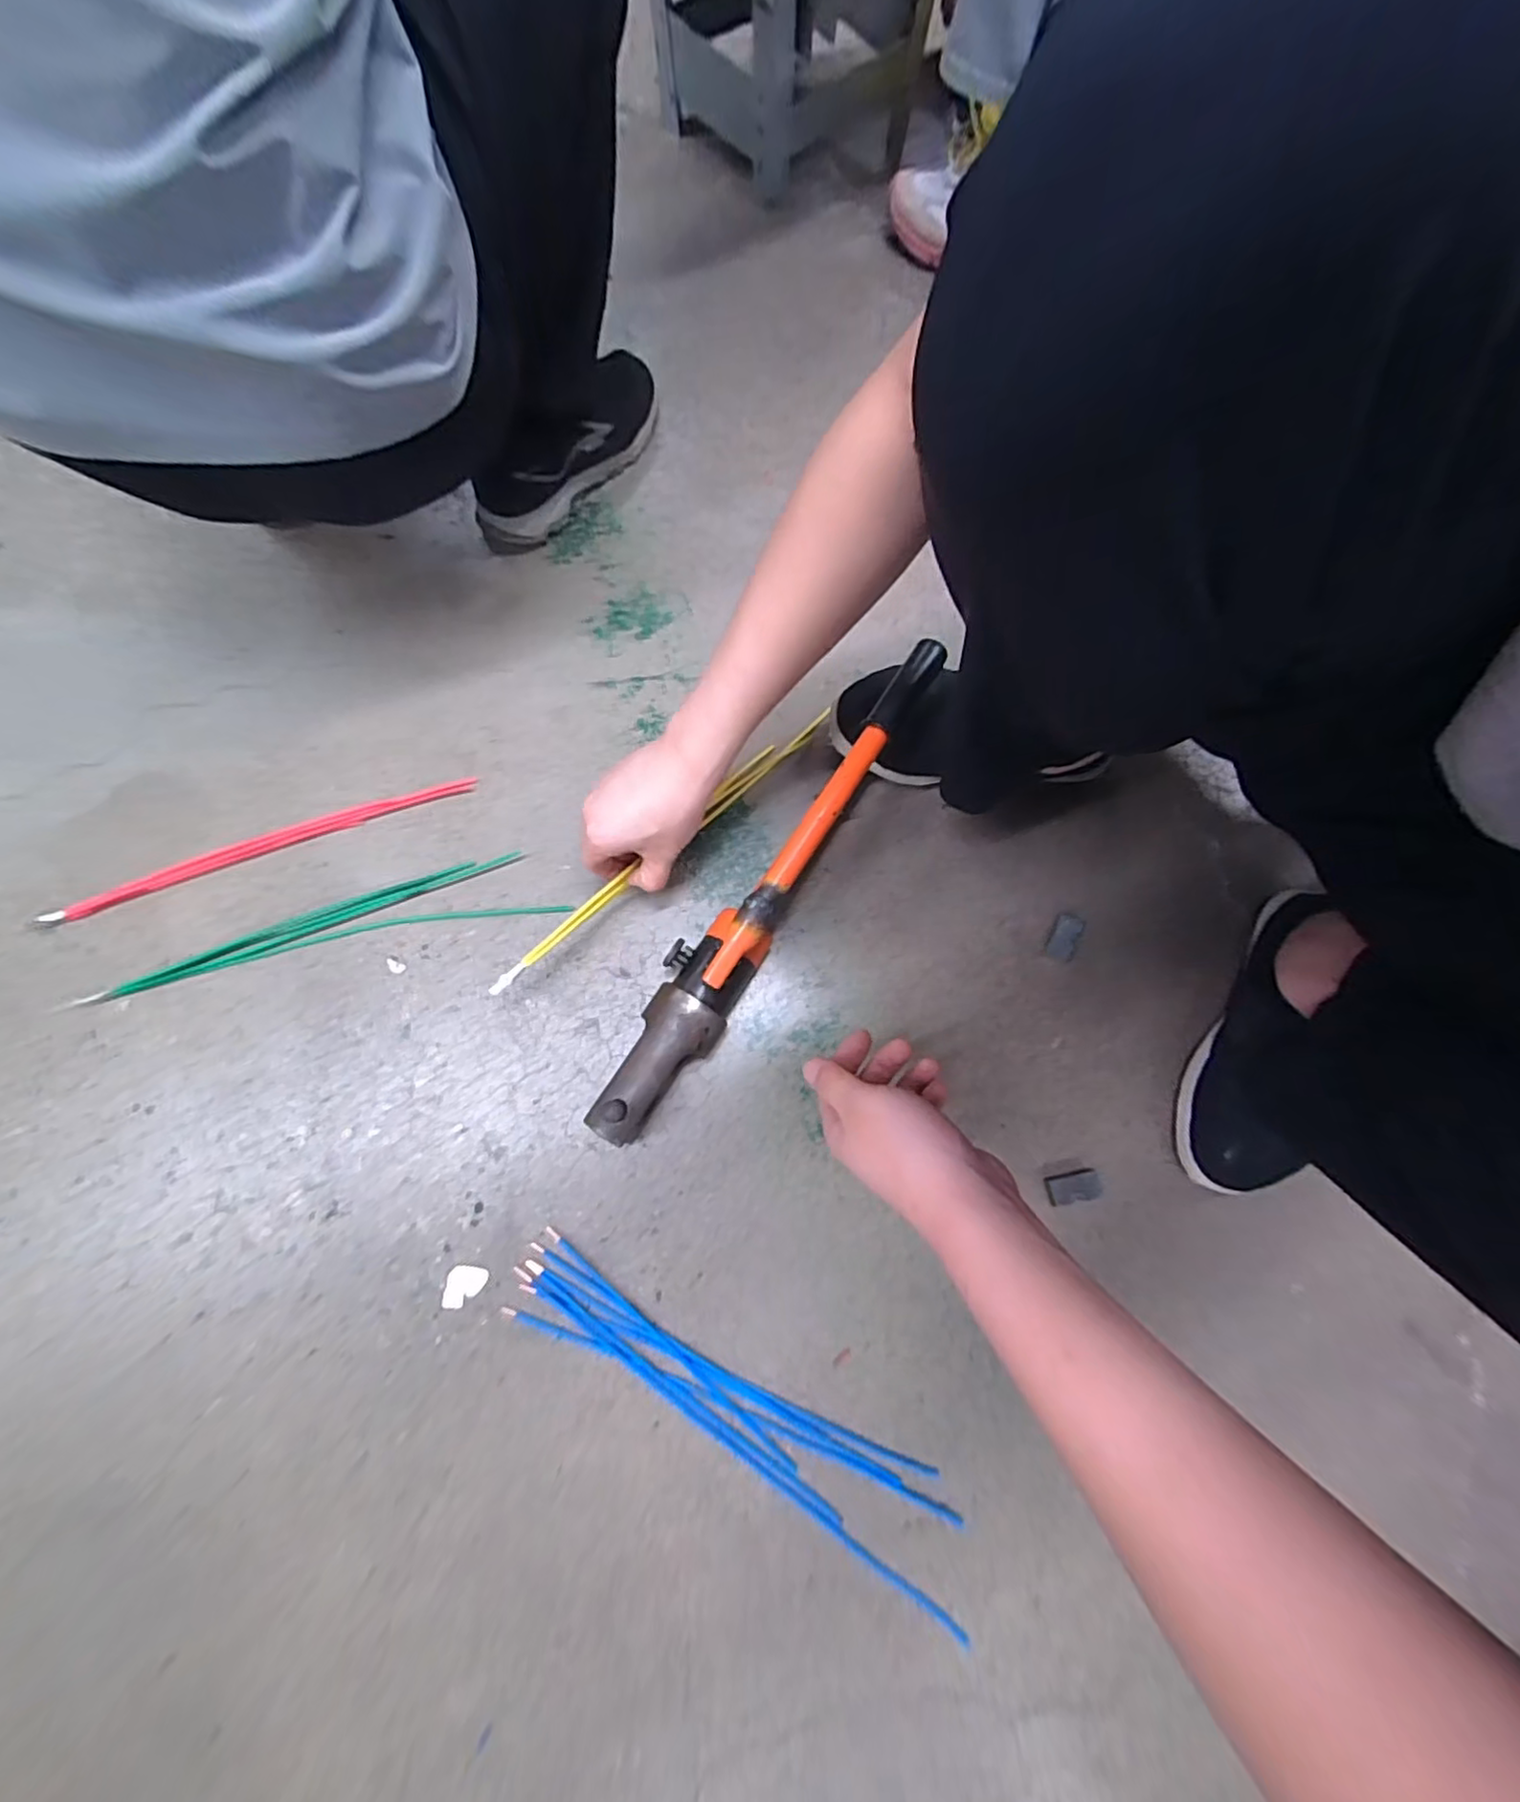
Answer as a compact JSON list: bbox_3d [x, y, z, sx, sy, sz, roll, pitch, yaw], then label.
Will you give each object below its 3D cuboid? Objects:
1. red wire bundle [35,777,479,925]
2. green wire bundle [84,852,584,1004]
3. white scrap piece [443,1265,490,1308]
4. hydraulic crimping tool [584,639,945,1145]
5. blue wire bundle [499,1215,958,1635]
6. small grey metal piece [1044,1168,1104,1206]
[{"bbox_3d":[-0.452,-0.052,0.591,0.379,0.007,0.020,-20,77,-5],"label":"red wire bundle"},{"bbox_3d":[-0.381,0.017,0.580,0.400,0.009,0.062,-11,77,-3],"label":"green wire bundle"},{"bbox_3d":[-0.235,0.307,0.516,0.031,0.004,0.031,10,77,2],"label":"white scrap piece"},{"bbox_3d":[0.000,-0.013,0.536,0.065,0.119,0.444,31,78,7],"label":"hydraulic crimping tool"},{"bbox_3d":[-0.019,0.386,0.498,0.382,0.016,0.072,30,78,7],"label":"blue wire bundle"},{"bbox_3d":[0.261,0.237,0.537,0.046,0.012,0.023,-7,77,-2],"label":"small grey metal piece"}]

